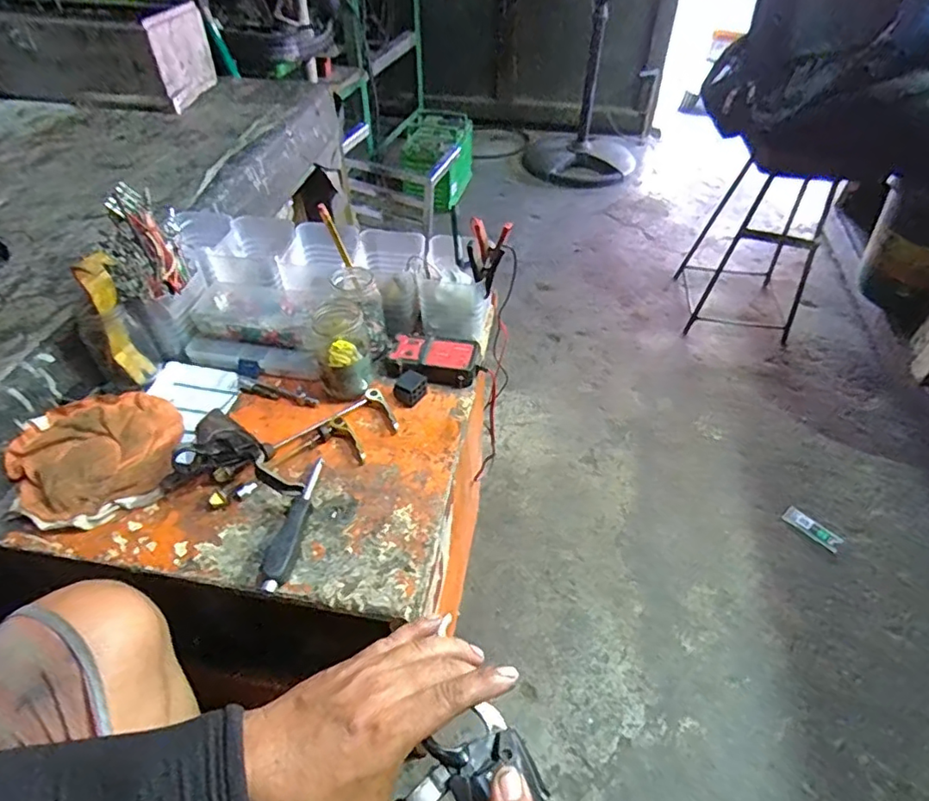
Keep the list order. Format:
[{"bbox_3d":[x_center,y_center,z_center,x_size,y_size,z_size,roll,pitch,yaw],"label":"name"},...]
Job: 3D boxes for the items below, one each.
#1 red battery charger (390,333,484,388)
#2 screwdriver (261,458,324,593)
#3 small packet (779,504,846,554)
[{"bbox_3d":[-0.035,-0.048,0.696,0.107,0.025,0.060,4,46,3],"label":"red battery charger"},{"bbox_3d":[-0.163,0.112,0.546,0.029,0.025,0.144,5,46,4],"label":"screwdriver"},{"bbox_3d":[0.678,0.250,1.119,0.049,0.004,0.105,-34,57,-29],"label":"small packet"}]

